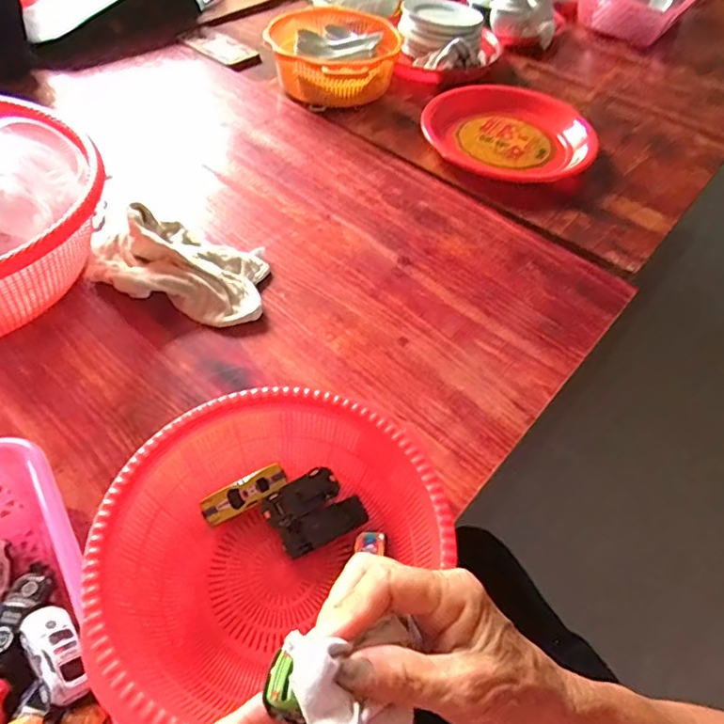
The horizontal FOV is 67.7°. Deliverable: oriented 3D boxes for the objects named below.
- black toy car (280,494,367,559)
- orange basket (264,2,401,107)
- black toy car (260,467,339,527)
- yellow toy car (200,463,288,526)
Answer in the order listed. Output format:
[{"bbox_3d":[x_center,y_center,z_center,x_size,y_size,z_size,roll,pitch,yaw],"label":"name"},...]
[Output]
[{"bbox_3d":[-0.031,0.134,0.441,0.070,0.020,0.027,-24,70,-19],"label":"black toy car"},{"bbox_3d":[-0.044,-0.510,0.892,0.200,0.073,0.254,10,53,5],"label":"orange basket"},{"bbox_3d":[-0.050,0.113,0.445,0.063,0.022,0.030,-24,57,-20],"label":"black toy car"},{"bbox_3d":[-0.097,0.109,0.445,0.070,0.018,0.025,-22,88,-15],"label":"yellow toy car"}]

